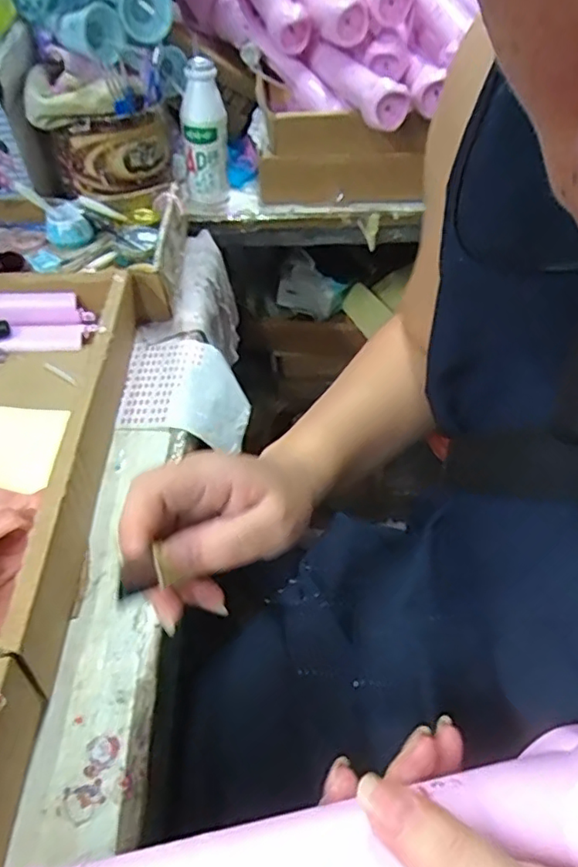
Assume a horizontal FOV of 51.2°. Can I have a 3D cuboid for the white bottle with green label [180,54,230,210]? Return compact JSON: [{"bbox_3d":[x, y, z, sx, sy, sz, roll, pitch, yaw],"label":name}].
[{"bbox_3d":[-0.095,-0.338,0.685,0.046,0.146,0.041,-3,45,-6],"label":"white bottle with green label"}]

